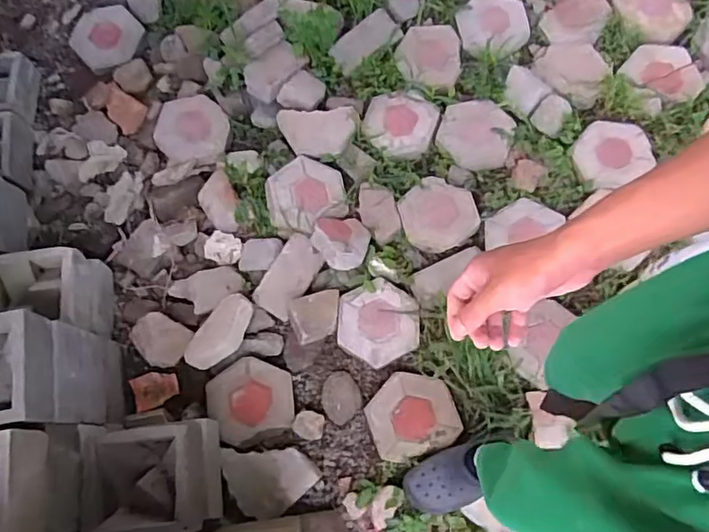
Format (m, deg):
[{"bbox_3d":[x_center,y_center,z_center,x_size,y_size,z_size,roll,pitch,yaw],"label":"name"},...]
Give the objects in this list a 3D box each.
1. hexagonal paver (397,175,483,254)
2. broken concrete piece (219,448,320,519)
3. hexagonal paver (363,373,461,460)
[{"bbox_3d":[0.224,-0.144,1.503,0.204,0.037,0.197,-15,66,-4],"label":"hexagonal paver"},{"bbox_3d":[-0.186,0.484,1.262,0.213,0.056,0.141,2,82,-15],"label":"broken concrete piece"},{"bbox_3d":[0.131,0.338,1.286,0.196,0.034,0.176,-18,66,-6],"label":"hexagonal paver"}]

